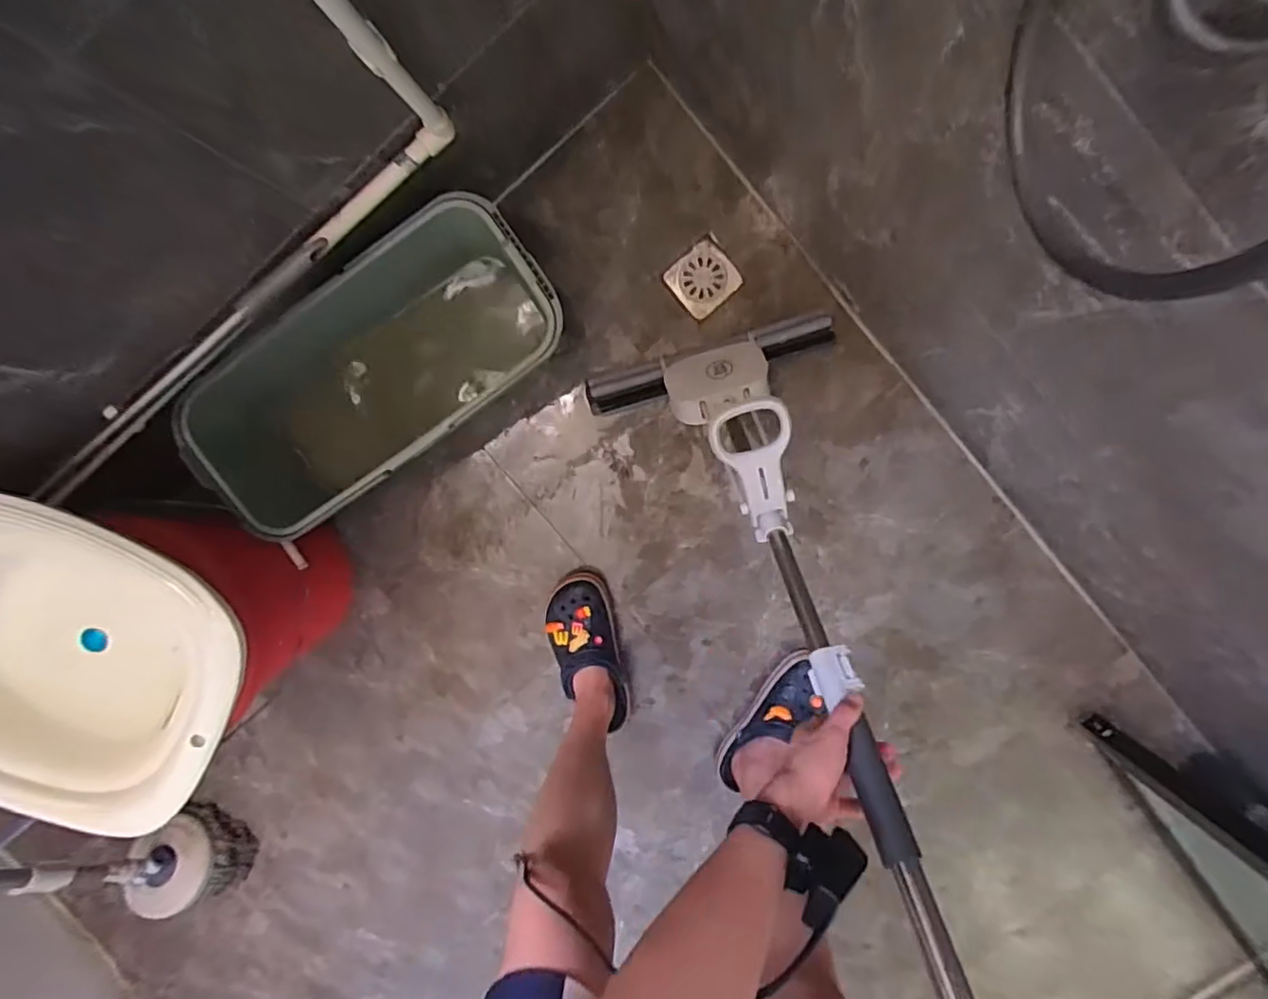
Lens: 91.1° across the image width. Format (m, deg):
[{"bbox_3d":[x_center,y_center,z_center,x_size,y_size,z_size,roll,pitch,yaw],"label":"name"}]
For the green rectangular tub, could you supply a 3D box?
[{"bbox_3d":[-0.355,-0.166,0.887,0.545,0.247,0.234,-34,96,8],"label":"green rectangular tub"}]

